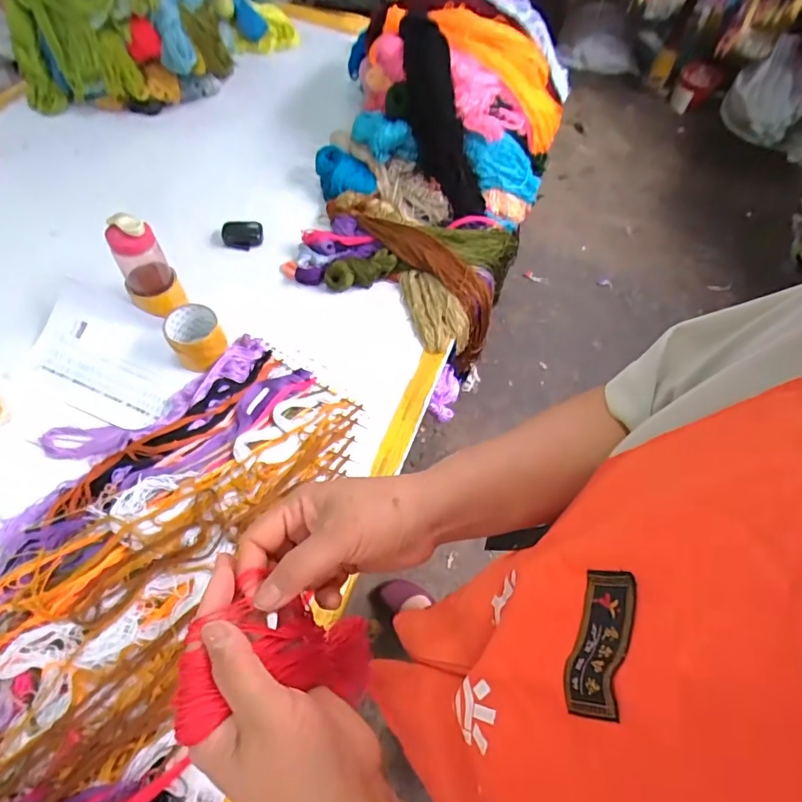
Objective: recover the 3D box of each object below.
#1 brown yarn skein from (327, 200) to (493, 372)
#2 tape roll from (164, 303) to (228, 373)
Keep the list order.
[{"bbox_3d":[0.012,-0.283,0.993,0.397,0.145,0.104,44,64,-3],"label":"brown yarn skein"},{"bbox_3d":[-0.333,-0.104,0.820,0.079,0.068,0.087,-29,65,-20],"label":"tape roll"}]

